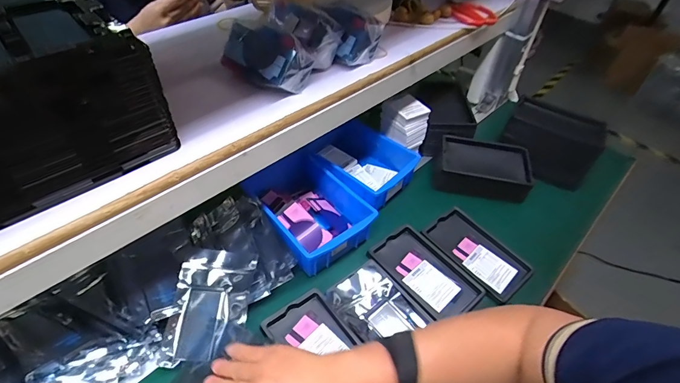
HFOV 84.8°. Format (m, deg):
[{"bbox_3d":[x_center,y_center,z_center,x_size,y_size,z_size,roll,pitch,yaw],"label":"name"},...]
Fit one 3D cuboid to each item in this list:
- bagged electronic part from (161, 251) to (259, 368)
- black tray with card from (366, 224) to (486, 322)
[{"bbox_3d":[-0.172,0.146,0.477,0.084,0.015,0.146,12,64,6],"label":"bagged electronic part"},{"bbox_3d":[0.128,0.124,0.568,0.100,0.017,0.160,-32,57,-31],"label":"black tray with card"}]

